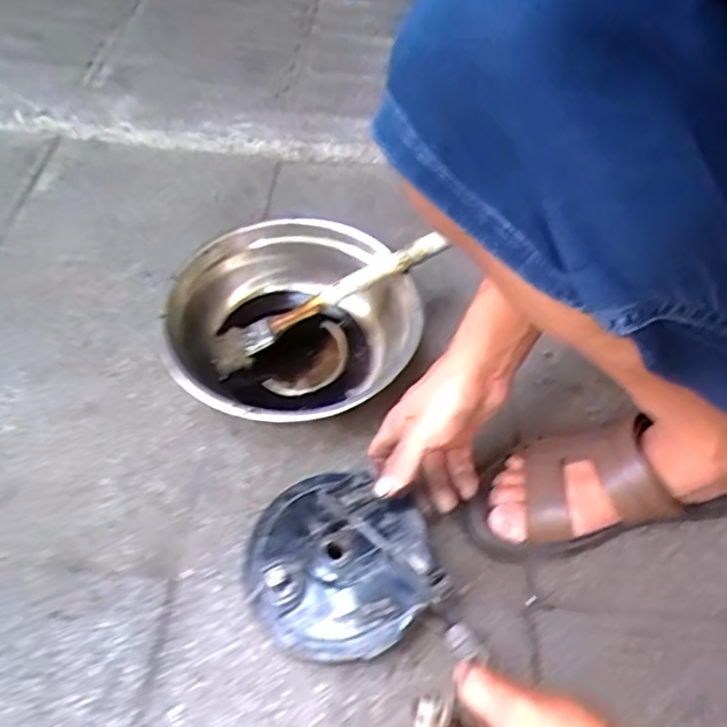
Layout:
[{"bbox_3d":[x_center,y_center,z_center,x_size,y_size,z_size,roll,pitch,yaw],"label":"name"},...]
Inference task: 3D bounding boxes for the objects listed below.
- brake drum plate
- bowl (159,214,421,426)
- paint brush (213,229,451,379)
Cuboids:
[{"bbox_3d":[-0.020,0.151,0.483,0.141,0.060,0.143,2,53,-3],"label":"brake drum plate"},{"bbox_3d":[-0.075,-0.036,0.617,0.238,0.098,0.230,2,53,-3],"label":"bowl"},{"bbox_3d":[-0.039,-0.066,0.631,0.265,0.023,0.045,-27,57,5],"label":"paint brush"}]

